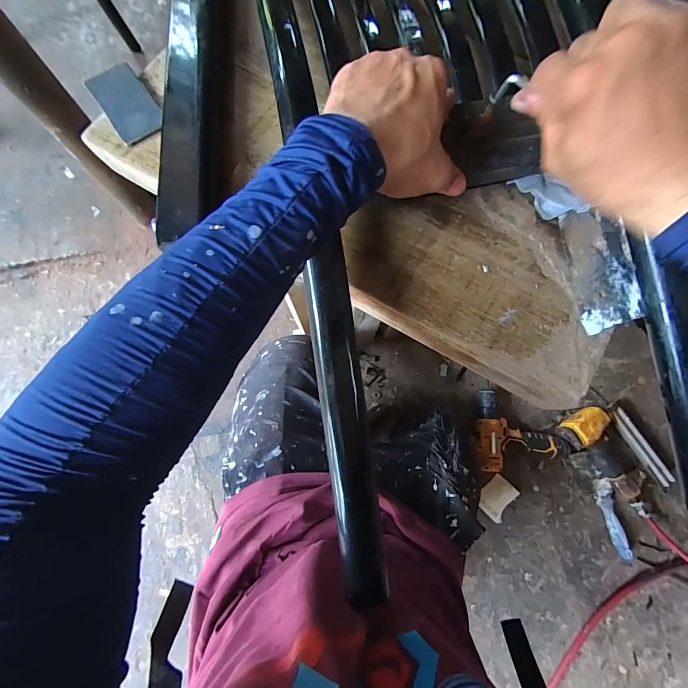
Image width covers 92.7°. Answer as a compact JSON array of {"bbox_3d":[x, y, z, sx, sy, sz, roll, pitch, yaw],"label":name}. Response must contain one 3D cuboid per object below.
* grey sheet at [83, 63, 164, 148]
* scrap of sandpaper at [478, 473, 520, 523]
[{"bbox_3d":[-0.249,-0.276,0.375,0.055,0.009,0.096,-35,79,-10],"label":"grey sheet"},{"bbox_3d":[0.347,0.350,0.746,0.072,0.015,0.088,39,78,8],"label":"scrap of sandpaper"}]

